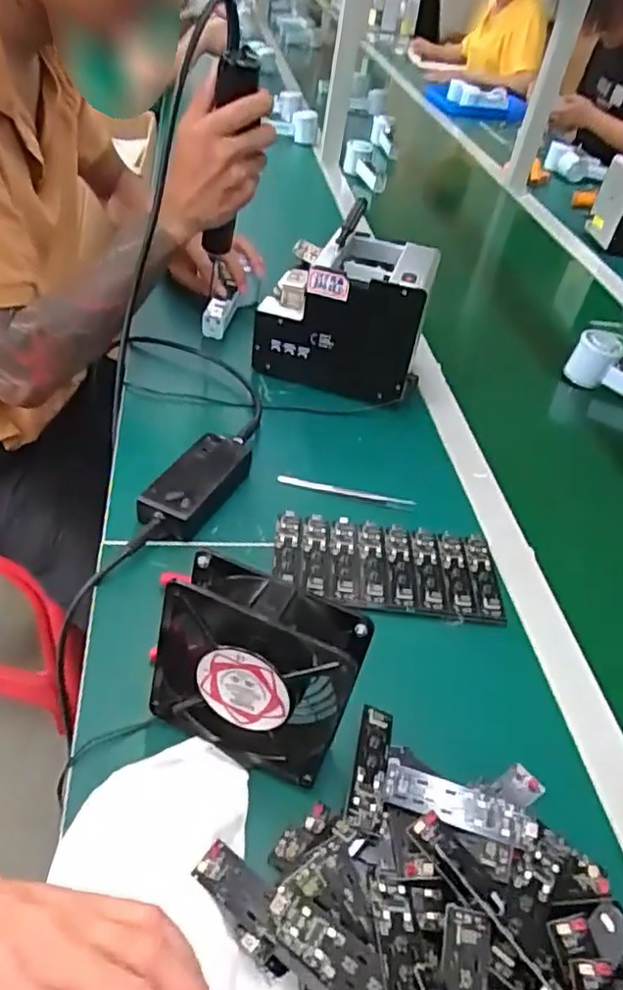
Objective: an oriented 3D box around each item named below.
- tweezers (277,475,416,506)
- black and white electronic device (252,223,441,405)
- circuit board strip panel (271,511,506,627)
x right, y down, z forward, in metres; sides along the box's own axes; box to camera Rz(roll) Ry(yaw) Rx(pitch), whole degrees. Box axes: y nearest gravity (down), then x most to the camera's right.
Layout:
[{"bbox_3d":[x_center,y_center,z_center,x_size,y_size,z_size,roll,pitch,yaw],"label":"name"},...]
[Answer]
[{"bbox_3d":[0.033,-0.004,0.637,0.133,0.004,0.014,13,42,6],"label":"tweezers"},{"bbox_3d":[0.040,-0.212,0.761,0.176,0.144,0.127,17,43,7],"label":"black and white electronic device"},{"bbox_3d":[0.065,0.059,0.565,0.193,0.010,0.097,8,42,-2],"label":"circuit board strip panel"}]

